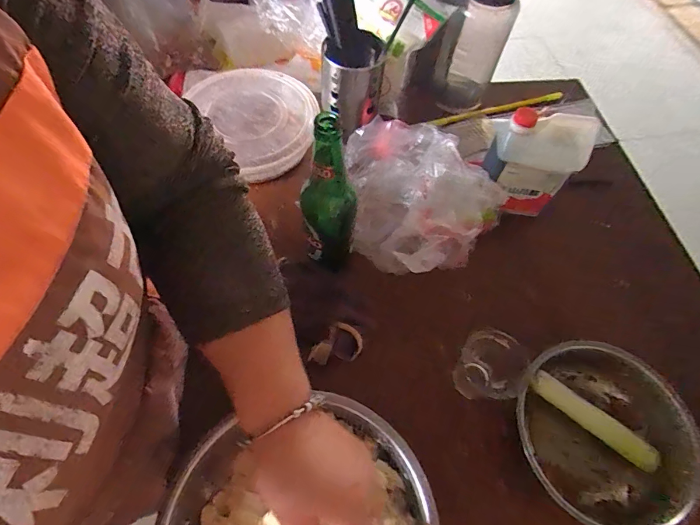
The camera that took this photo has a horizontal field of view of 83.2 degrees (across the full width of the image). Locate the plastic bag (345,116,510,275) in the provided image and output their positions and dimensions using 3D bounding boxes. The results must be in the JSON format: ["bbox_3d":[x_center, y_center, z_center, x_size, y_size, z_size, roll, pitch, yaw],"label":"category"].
[{"bbox_3d":[0.087,-0.094,0.574,0.226,0.122,0.178,37,66,15],"label":"plastic bag"}]

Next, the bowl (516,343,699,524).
[{"bbox_3d":[0.286,0.203,0.466,0.183,0.073,0.195,1,62,-3],"label":"bowl"}]

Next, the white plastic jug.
[{"bbox_3d":[0.261,-0.162,0.530,0.120,0.071,0.046,15,62,5],"label":"white plastic jug"}]

